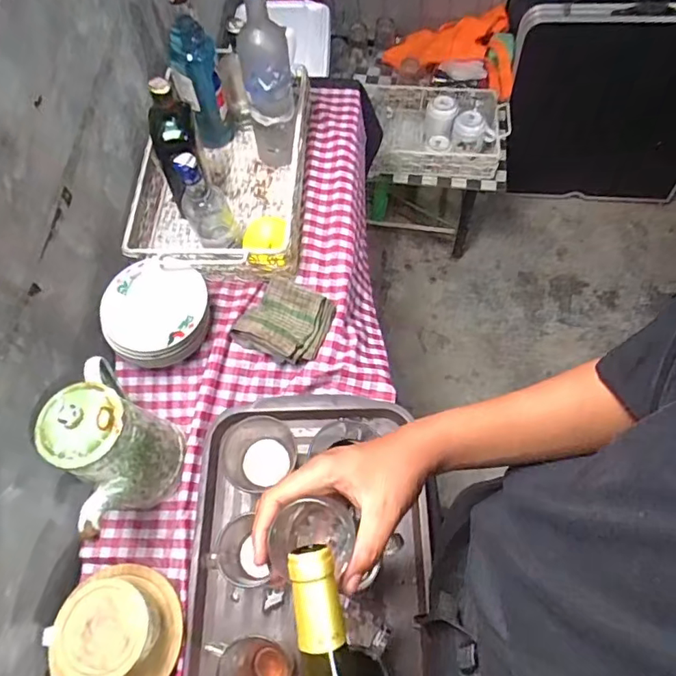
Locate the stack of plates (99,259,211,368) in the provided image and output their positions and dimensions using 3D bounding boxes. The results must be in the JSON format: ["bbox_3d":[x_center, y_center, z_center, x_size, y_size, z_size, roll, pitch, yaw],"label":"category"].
[{"bbox_3d":[-0.261,-0.031,0.769,0.146,0.073,0.142,-6,63,0],"label":"stack of plates"}]

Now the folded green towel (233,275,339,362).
[{"bbox_3d":[-0.079,-0.024,0.782,0.124,0.047,0.108,20,66,13],"label":"folded green towel"}]

